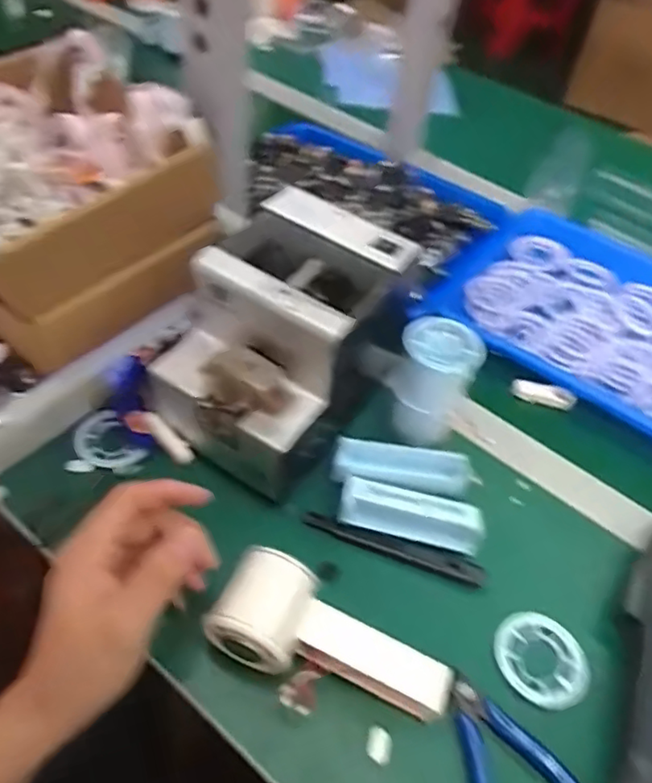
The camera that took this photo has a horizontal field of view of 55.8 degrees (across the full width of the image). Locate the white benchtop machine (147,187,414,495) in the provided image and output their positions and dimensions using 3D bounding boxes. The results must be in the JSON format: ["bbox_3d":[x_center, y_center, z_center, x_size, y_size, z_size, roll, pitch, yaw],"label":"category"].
[{"bbox_3d":[-0.031,-0.040,0.487,0.130,0.141,0.181,30,54,18],"label":"white benchtop machine"}]

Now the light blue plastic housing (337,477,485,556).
[{"bbox_3d":[0.065,0.093,0.466,0.108,0.018,0.033,13,50,5],"label":"light blue plastic housing"}]

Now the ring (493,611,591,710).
[{"bbox_3d":[0.150,0.184,0.425,0.062,0.008,0.062,3,50,-3],"label":"ring"}]

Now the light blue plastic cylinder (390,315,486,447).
[{"bbox_3d":[0.087,-0.009,0.504,0.058,0.092,0.050,19,51,10],"label":"light blue plastic cylinder"}]

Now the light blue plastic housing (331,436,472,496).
[{"bbox_3d":[0.061,0.059,0.489,0.110,0.023,0.034,5,50,-2],"label":"light blue plastic housing"}]

